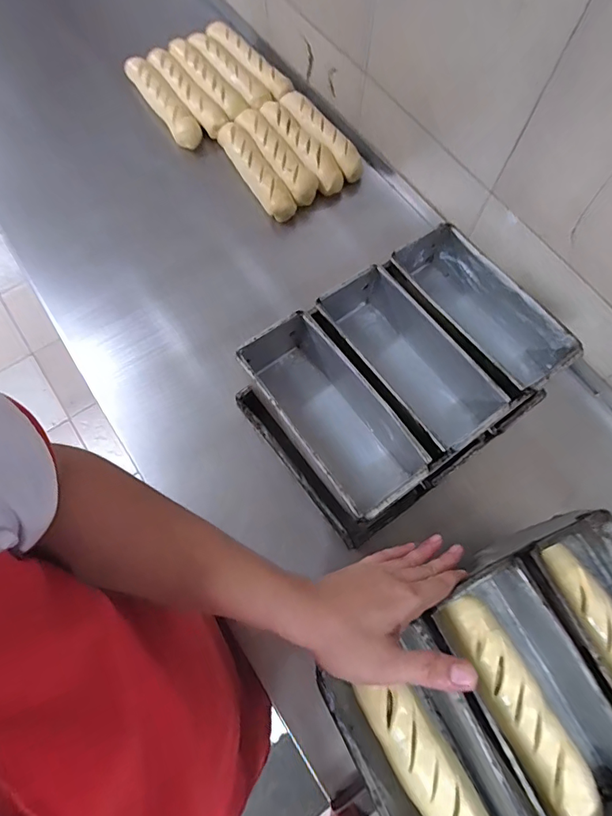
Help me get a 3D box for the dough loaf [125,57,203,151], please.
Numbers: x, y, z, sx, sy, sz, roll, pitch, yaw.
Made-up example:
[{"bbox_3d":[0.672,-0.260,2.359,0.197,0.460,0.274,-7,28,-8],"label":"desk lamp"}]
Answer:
[{"bbox_3d":[-0.268,-0.571,0.835,0.052,0.043,0.235,-34,74,-13],"label":"dough loaf"}]

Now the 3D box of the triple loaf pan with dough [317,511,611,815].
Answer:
[{"bbox_3d":[0.207,0.273,0.415,0.321,0.090,0.235,-25,72,-10],"label":"triple loaf pan with dough"}]

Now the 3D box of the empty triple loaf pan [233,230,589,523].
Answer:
[{"bbox_3d":[0.116,-0.055,0.556,0.334,0.096,0.243,-34,74,-13],"label":"empty triple loaf pan"}]

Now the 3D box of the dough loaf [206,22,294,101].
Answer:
[{"bbox_3d":[-0.110,-0.674,0.871,0.062,0.031,0.216,-40,76,-15],"label":"dough loaf"}]

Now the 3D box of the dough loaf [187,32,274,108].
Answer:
[{"bbox_3d":[-0.152,-0.650,0.866,0.046,0.029,0.219,-39,76,-14],"label":"dough loaf"}]

